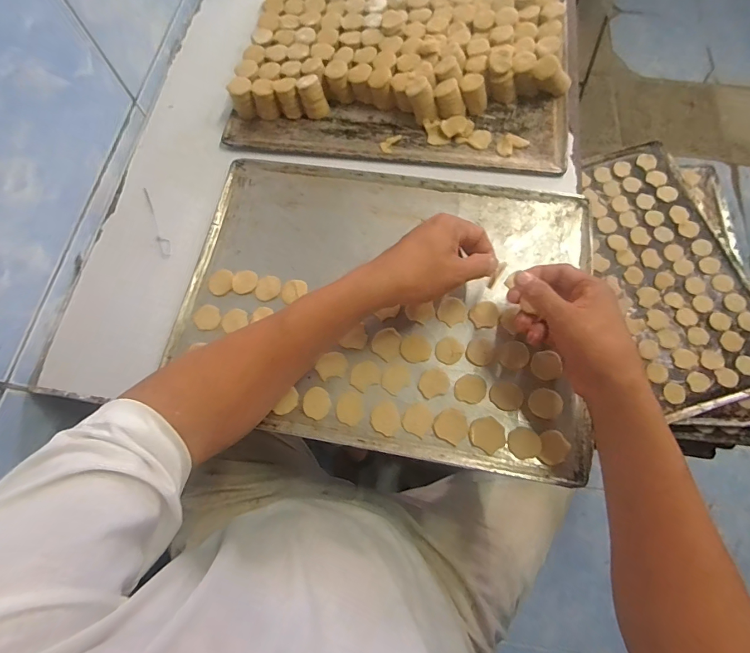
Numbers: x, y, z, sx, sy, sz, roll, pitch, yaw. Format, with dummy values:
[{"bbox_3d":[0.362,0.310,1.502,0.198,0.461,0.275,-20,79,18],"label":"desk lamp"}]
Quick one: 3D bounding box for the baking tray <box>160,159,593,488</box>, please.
[{"bbox_3d":[0.006,-0.031,0.444,0.444,0.021,0.321,10,71,4],"label":"baking tray"}]

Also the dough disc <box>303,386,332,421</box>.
[{"bbox_3d":[-0.061,0.080,0.411,0.029,0.004,0.032,18,72,7],"label":"dough disc"}]

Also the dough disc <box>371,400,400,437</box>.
[{"bbox_3d":[0.011,0.094,0.400,0.028,0.004,0.036,-5,71,-1],"label":"dough disc"}]

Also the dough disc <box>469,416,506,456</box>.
[{"bbox_3d":[0.111,0.107,0.386,0.032,0.004,0.034,0,71,1],"label":"dough disc"}]

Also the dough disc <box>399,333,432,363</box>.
[{"bbox_3d":[0.044,0.023,0.422,0.033,0.004,0.032,0,71,1],"label":"dough disc"}]

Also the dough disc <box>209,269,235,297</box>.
[{"bbox_3d":[-0.180,-0.052,0.458,0.028,0.004,0.032,9,71,4],"label":"dough disc"}]

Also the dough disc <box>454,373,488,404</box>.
[{"bbox_3d":[0.099,0.064,0.405,0.031,0.004,0.032,0,71,1],"label":"dough disc"}]

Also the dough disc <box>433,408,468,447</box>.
[{"bbox_3d":[0.077,0.100,0.393,0.032,0.004,0.032,0,71,1],"label":"dough disc"}]

